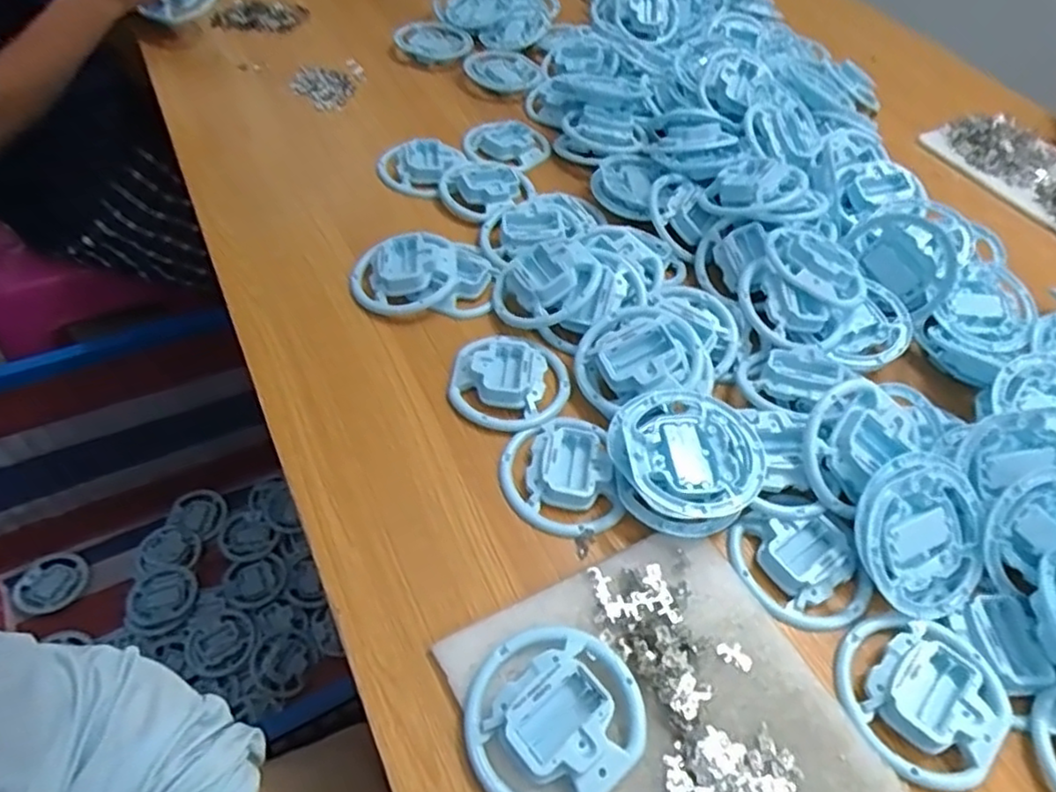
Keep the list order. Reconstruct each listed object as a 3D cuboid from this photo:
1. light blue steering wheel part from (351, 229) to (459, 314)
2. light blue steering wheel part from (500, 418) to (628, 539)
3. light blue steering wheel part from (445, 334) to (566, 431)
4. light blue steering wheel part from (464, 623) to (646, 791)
[{"bbox_3d":[-0.114,-0.115,0.610,0.099,0.035,0.081,-9,52,-15],"label":"light blue steering wheel part"},{"bbox_3d":[0.024,0.059,0.500,0.084,0.016,0.098,-8,55,-9],"label":"light blue steering wheel part"},{"bbox_3d":[-0.015,-0.019,0.556,0.096,0.020,0.102,11,54,5],"label":"light blue steering wheel part"},{"bbox_3d":[0.015,0.188,0.384,0.104,0.026,0.096,1,54,-2],"label":"light blue steering wheel part"}]

